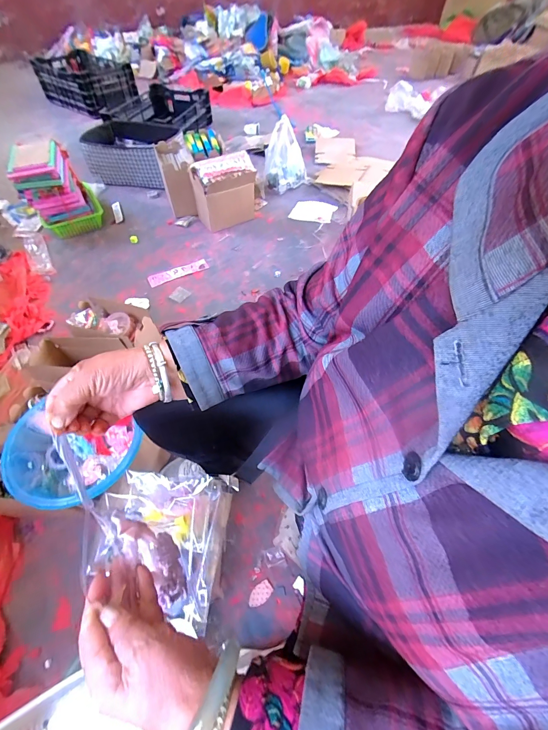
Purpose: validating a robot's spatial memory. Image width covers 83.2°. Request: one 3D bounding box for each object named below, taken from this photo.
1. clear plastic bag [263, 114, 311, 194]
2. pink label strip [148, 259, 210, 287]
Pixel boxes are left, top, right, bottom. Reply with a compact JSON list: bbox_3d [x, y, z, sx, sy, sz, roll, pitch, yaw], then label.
[{"bbox_3d":[0.063,-1.034,1.538,0.227,0.228,0.197,2,53,1],"label":"clear plastic bag"},{"bbox_3d":[-0.377,-0.368,1.215,0.233,0.008,0.064,-24,57,-18],"label":"pink label strip"}]

